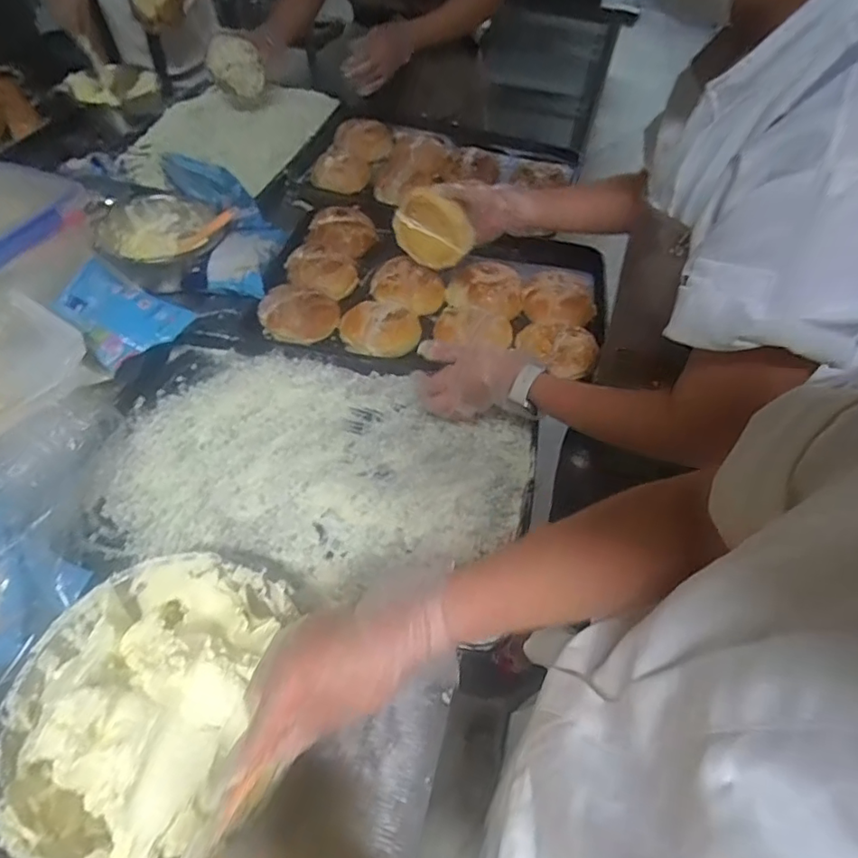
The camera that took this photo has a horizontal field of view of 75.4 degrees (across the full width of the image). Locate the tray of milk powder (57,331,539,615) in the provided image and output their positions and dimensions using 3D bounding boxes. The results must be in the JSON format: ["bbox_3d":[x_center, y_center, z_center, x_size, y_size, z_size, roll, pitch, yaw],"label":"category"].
[{"bbox_3d":[-0.159,0.038,0.762,0.581,0.039,0.402,10,51,4],"label":"tray of milk powder"}]

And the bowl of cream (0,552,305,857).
[{"bbox_3d":[-0.256,0.234,0.496,0.226,0.112,0.262,1,51,-3],"label":"bowl of cream"}]

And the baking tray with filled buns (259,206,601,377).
[{"bbox_3d":[0.012,-0.256,1.002,0.579,0.079,0.414,10,51,4],"label":"baking tray with filled buns"}]

